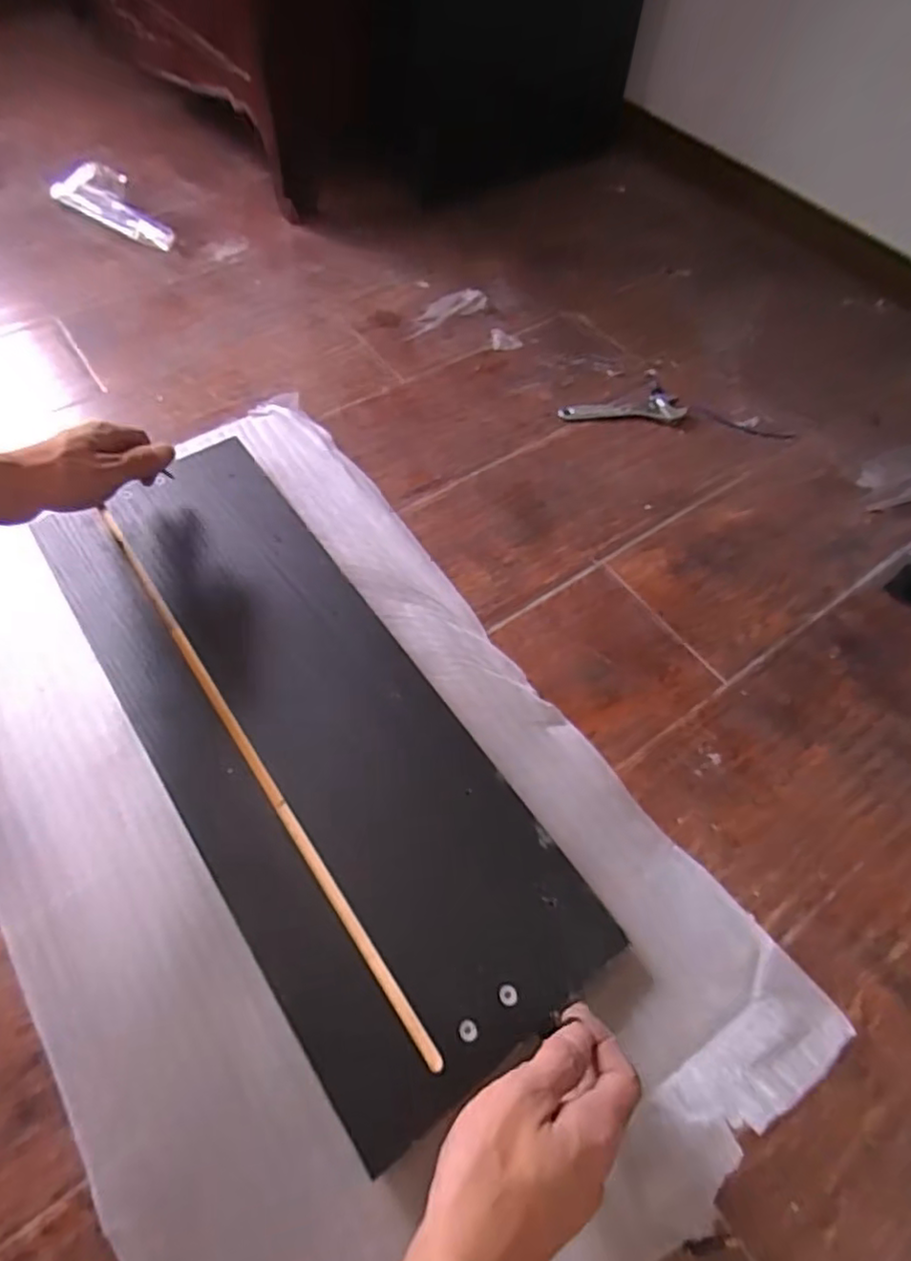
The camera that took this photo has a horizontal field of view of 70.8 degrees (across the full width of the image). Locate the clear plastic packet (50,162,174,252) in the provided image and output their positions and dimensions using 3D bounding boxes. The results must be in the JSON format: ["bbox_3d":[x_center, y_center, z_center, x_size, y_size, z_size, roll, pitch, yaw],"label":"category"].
[{"bbox_3d":[-0.469,-0.592,0.889,0.212,0.015,0.083,36,75,10],"label":"clear plastic packet"}]

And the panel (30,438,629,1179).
[{"bbox_3d":[-0.128,0.066,0.502,0.201,0.017,0.547,-31,67,-19],"label":"panel"}]

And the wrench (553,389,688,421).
[{"bbox_3d":[0.191,-0.259,0.743,0.144,0.010,0.043,-1,59,-3],"label":"wrench"}]

